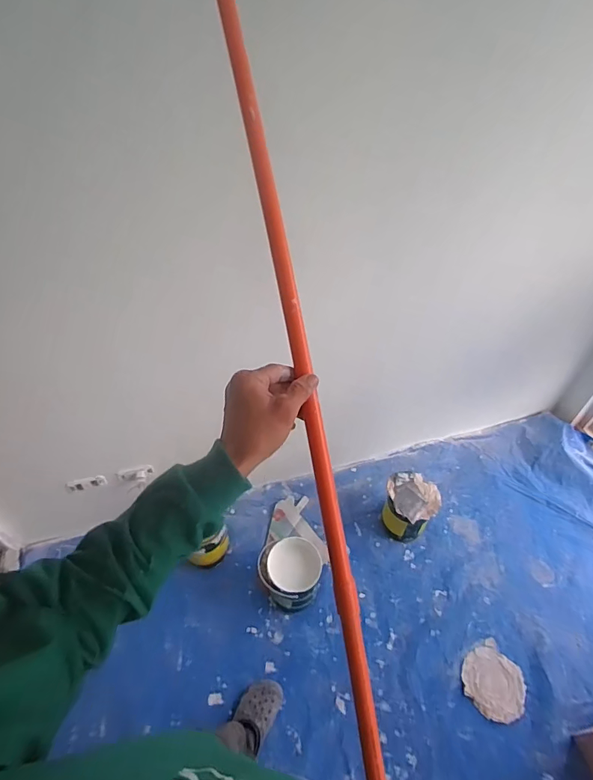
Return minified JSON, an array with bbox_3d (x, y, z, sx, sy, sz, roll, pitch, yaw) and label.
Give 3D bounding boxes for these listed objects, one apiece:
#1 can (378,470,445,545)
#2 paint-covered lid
[{"bbox_3d":[0.390,0.421,1.566,0.179,0.222,0.184,36,56,27],"label":"can"},{"bbox_3d":[0.597,0.876,1.326,0.180,0.014,0.183,-30,55,-25],"label":"paint-covered lid"}]

